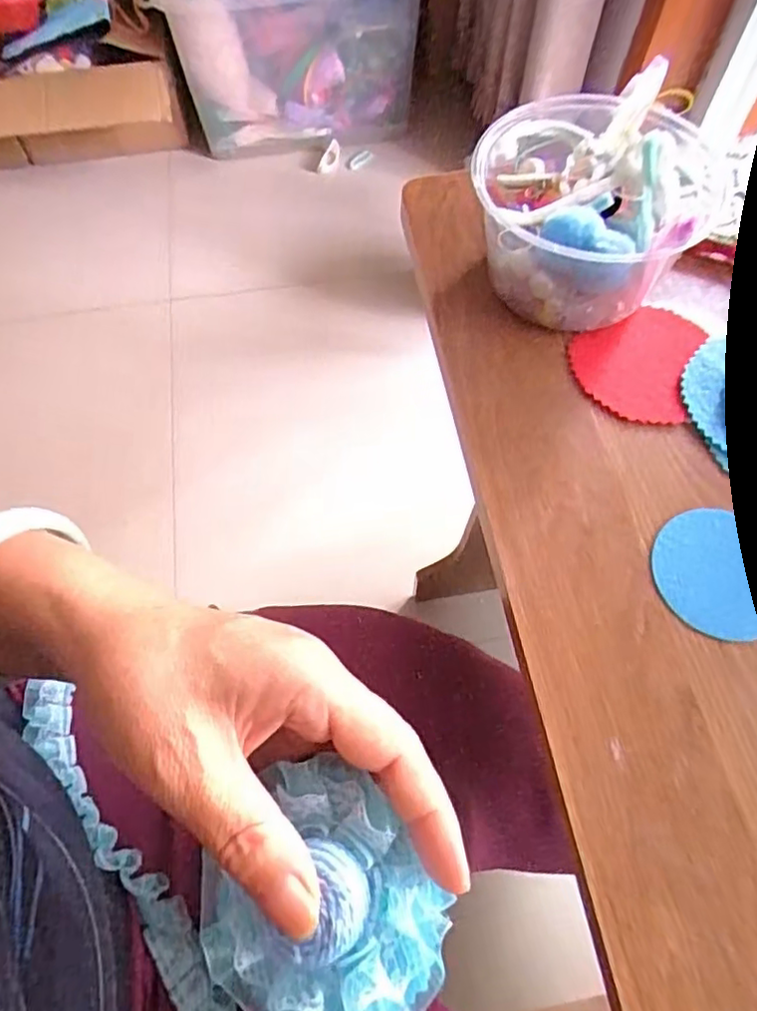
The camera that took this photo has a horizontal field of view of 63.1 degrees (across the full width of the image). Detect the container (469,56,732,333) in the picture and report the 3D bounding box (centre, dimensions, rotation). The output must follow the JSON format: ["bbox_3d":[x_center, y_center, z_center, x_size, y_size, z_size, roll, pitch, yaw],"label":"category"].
[{"bbox_3d":[0.100,-0.143,0.302,0.109,0.059,0.111,17,66,8],"label":"container"}]

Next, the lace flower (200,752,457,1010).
[{"bbox_3d":[-0.020,0.124,0.188,0.068,0.026,0.077,-35,69,-15],"label":"lace flower"}]

